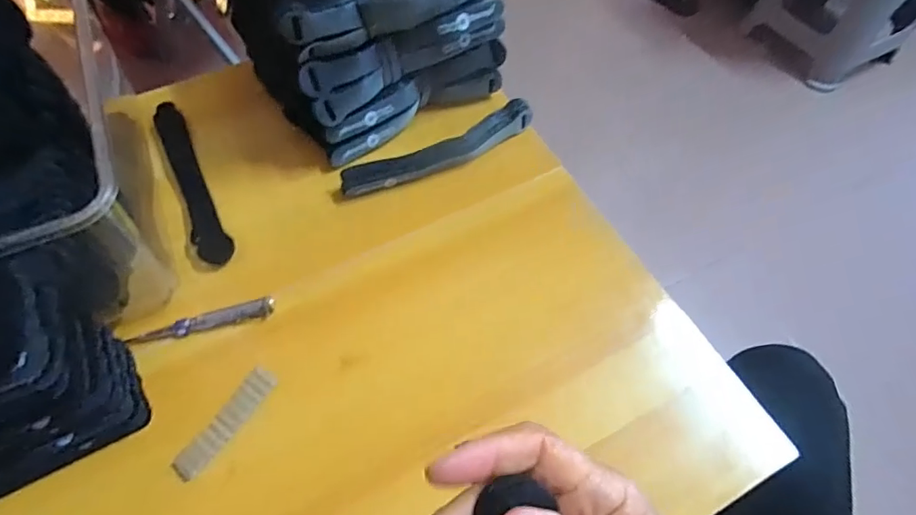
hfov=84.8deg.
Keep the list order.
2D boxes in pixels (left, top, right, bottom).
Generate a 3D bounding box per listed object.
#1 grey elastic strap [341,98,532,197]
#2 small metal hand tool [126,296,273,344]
[{"bbox_3d":[-0.016,-0.102,0.476,0.193,0.027,0.025,-24,63,-14],"label":"grey elastic strap"},{"bbox_3d":[-0.202,0.052,0.400,0.108,0.011,0.013,-14,61,-9],"label":"small metal hand tool"}]

